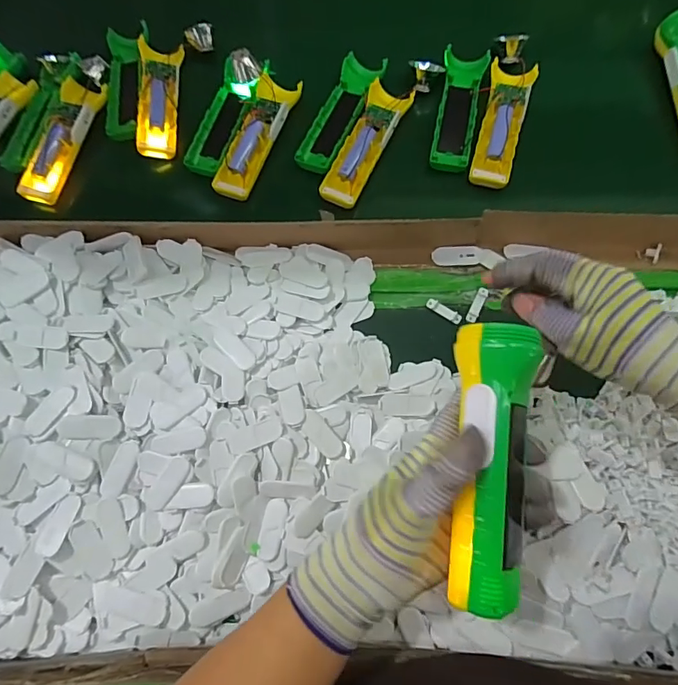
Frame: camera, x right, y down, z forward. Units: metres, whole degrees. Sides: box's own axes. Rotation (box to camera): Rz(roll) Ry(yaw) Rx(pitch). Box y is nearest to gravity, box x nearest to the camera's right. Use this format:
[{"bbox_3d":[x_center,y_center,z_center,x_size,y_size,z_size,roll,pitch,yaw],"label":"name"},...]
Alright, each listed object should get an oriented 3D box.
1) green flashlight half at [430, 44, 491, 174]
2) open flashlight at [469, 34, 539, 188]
[{"bbox_3d":[0.139,-0.270,0.531,0.045,0.024,0.153,10,71,7],"label":"green flashlight half"},{"bbox_3d":[0.190,-0.271,0.519,0.046,0.031,0.205,14,72,8],"label":"open flashlight"}]

